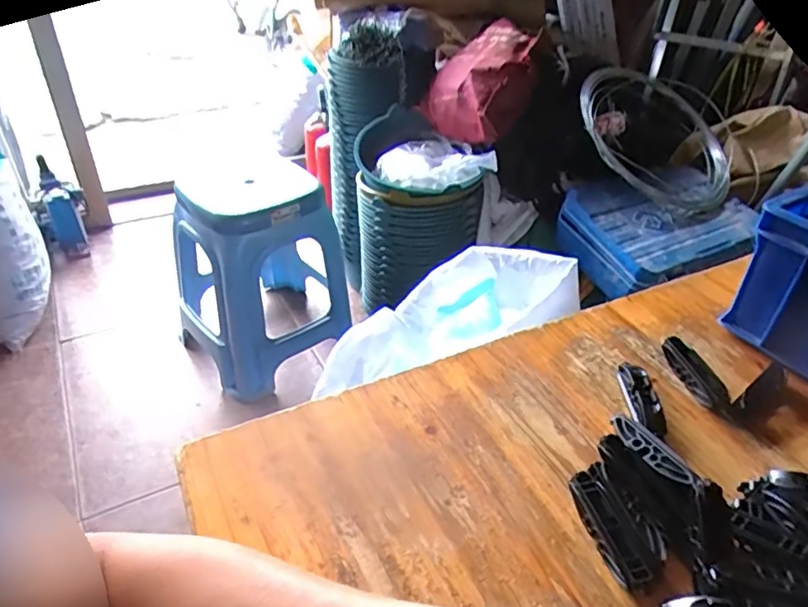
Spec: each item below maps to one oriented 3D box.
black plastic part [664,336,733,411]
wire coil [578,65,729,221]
[{"bbox_3d":[0.244,0.059,0.475,0.024,0.014,0.077,-4,38,-9],"label":"black plastic part"},{"bbox_3d":[0.604,-0.419,1.390,0.411,0.057,0.368,25,65,-11],"label":"wire coil"}]

